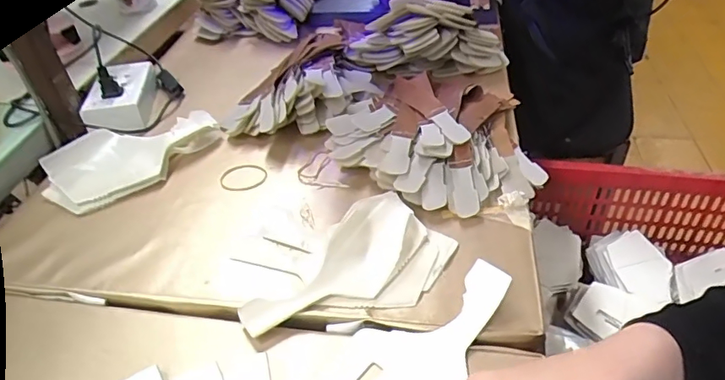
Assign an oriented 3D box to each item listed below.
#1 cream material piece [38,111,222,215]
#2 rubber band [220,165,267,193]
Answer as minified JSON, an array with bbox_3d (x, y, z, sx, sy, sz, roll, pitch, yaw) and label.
[{"bbox_3d":[-0.256,-0.041,0.573,0.195,0.038,0.086,-29,48,-26],"label":"cream material piece"},{"bbox_3d":[-0.133,-0.014,0.566,0.051,0.006,0.049,-2,42,1],"label":"rubber band"}]

